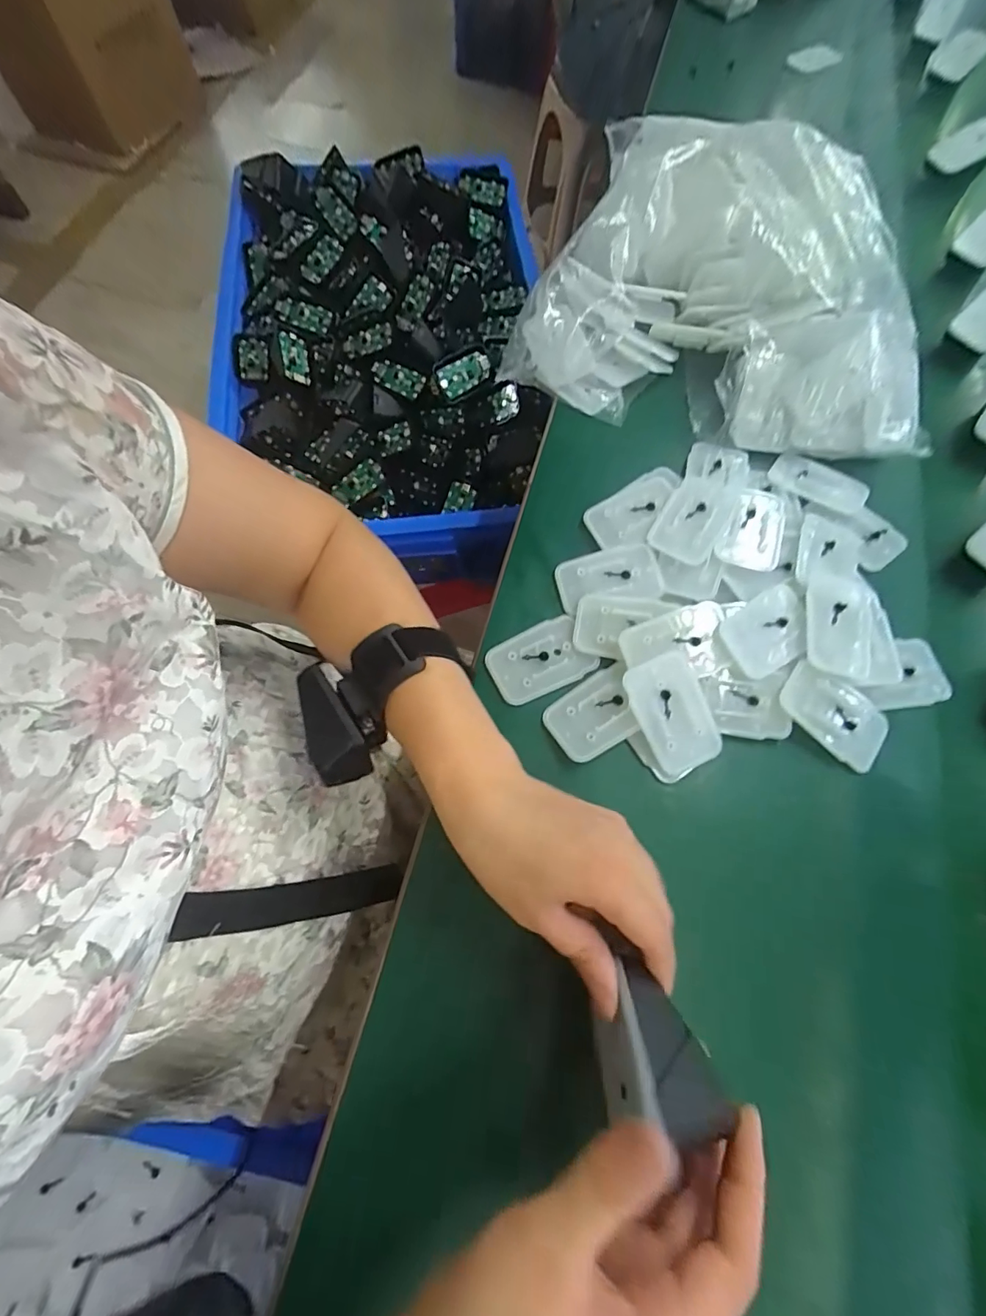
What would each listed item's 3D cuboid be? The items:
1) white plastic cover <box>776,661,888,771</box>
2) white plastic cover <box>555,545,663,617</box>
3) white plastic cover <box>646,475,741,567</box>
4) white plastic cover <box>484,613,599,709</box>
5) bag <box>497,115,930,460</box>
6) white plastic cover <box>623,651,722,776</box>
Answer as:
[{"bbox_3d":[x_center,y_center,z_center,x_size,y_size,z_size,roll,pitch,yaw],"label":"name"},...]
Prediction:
[{"bbox_3d":[0.209,0.035,0.306,0.066,0.011,0.040,35,72,11],"label":"white plastic cover"},{"bbox_3d":[0.079,-0.055,0.344,0.067,0.006,0.042,-9,70,-1],"label":"white plastic cover"},{"bbox_3d":[0.142,-0.100,0.352,0.043,0.010,0.071,29,71,10],"label":"white plastic cover"},{"bbox_3d":[0.031,0.001,0.329,0.064,0.004,0.045,-25,72,-10],"label":"white plastic cover"},{"bbox_3d":[0.198,-0.302,0.396,0.307,0.092,0.249,22,70,7],"label":"bag"},{"bbox_3d":[0.110,0.033,0.305,0.045,0.004,0.068,-23,87,-12],"label":"white plastic cover"}]

